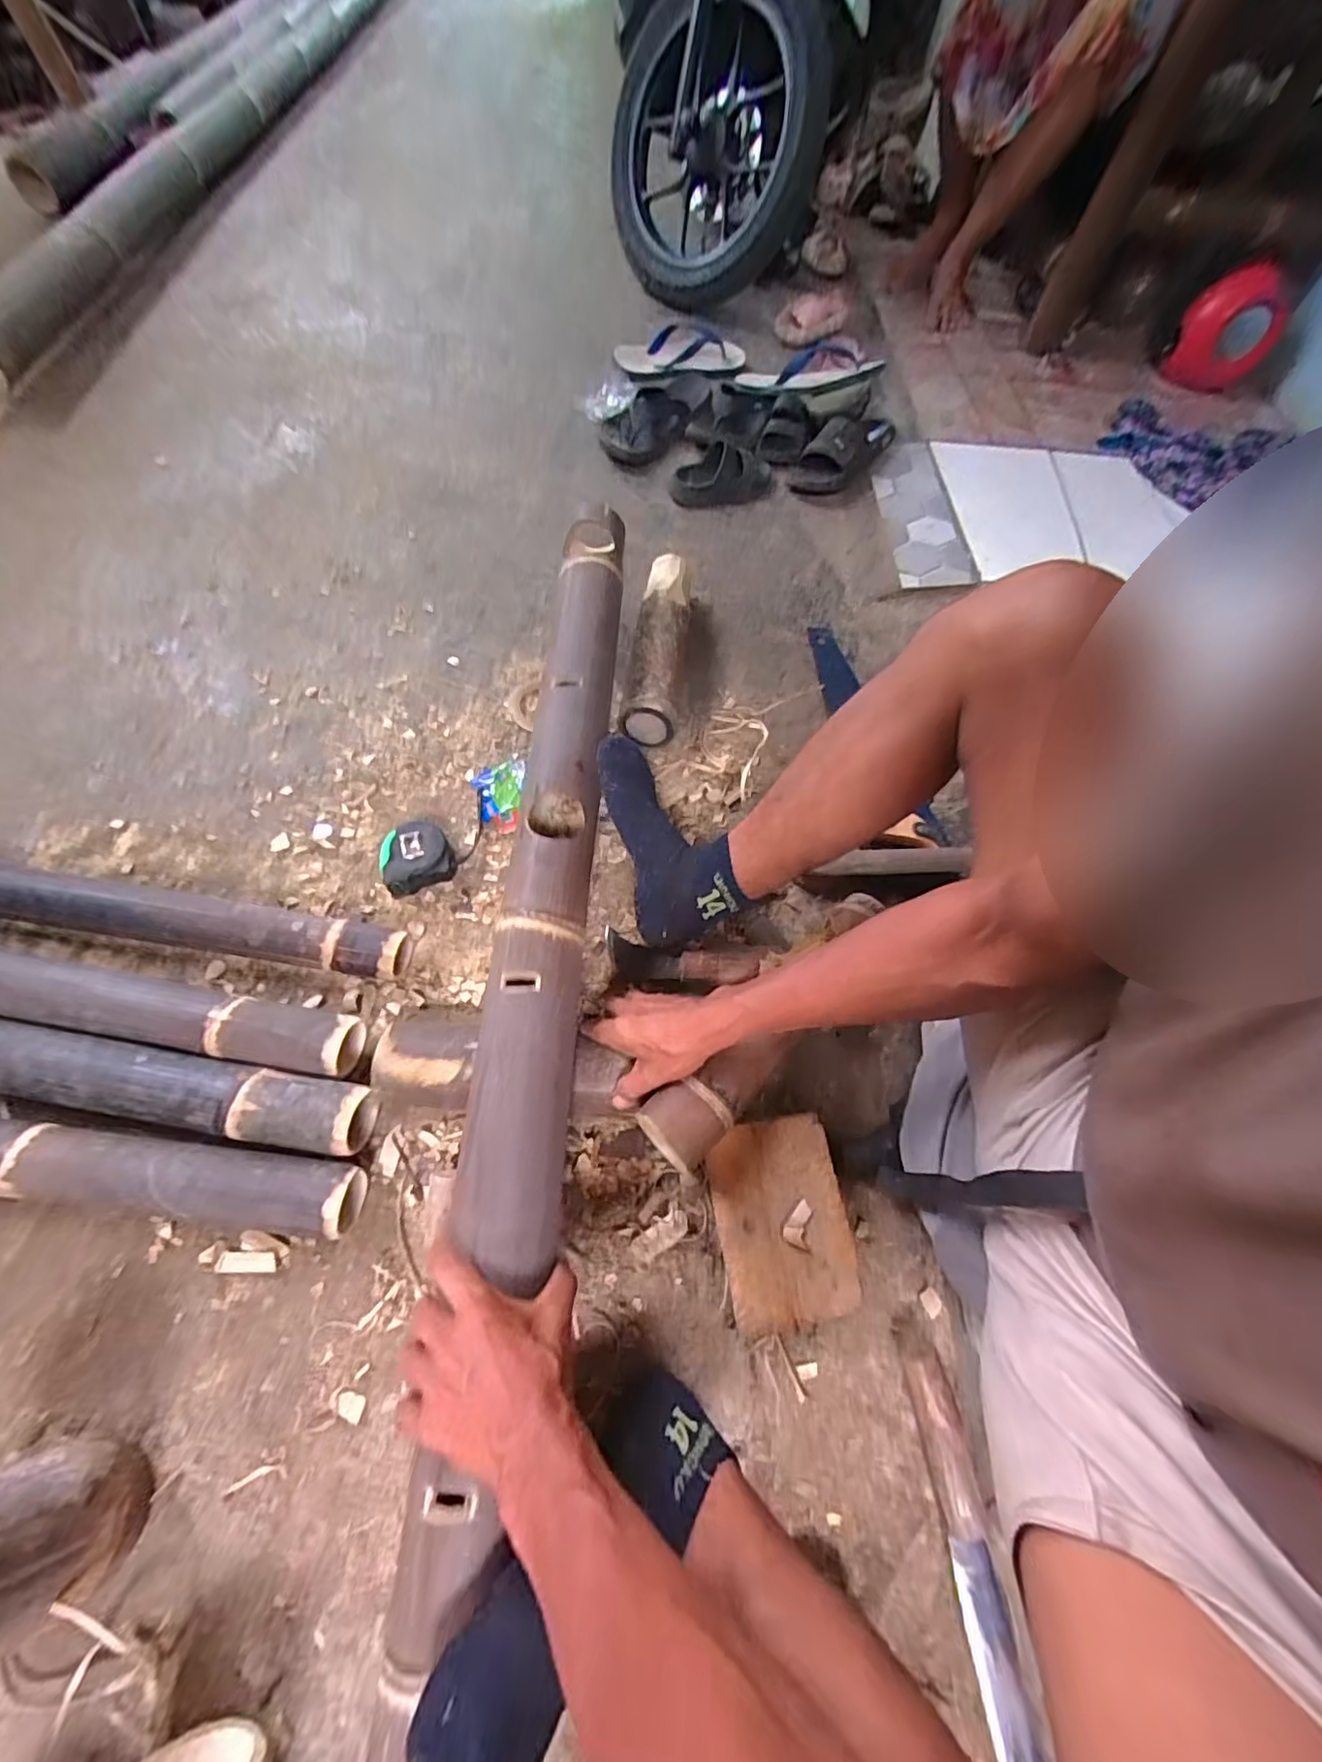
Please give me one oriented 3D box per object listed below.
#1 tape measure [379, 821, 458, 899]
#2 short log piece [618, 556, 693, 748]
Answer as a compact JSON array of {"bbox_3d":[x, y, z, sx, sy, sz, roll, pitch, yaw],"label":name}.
[{"bbox_3d":[-0.294,-0.034,0.706,0.082,0.034,0.091,-23,66,-15],"label":"tape measure"},{"bbox_3d":[0.002,-0.337,0.849,0.075,0.066,0.316,11,62,-1],"label":"short log piece"}]

